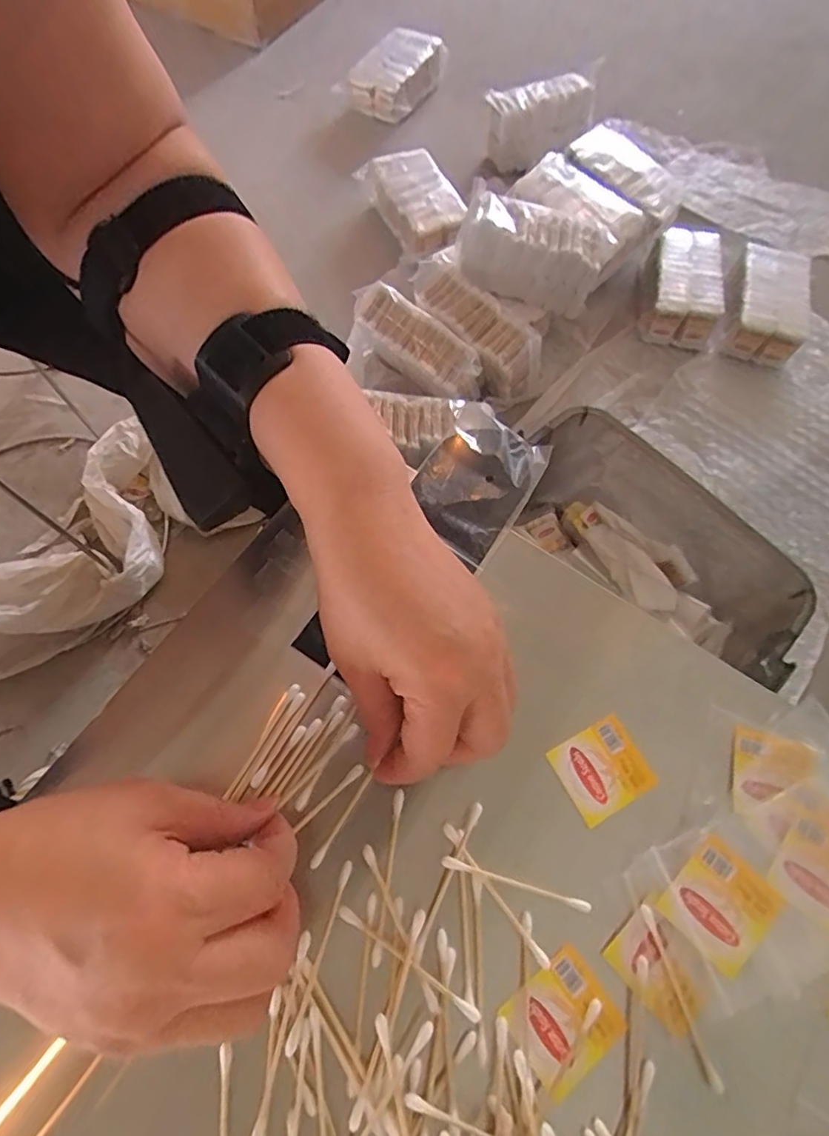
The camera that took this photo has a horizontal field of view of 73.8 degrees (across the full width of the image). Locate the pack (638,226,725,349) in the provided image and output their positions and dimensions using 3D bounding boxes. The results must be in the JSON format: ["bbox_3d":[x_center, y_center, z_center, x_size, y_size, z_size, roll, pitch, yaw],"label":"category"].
[{"bbox_3d":[0.471,-0.501,0.974,0.126,0.076,0.212,15,69,3],"label":"pack"}]

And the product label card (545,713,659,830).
[{"bbox_3d":[0.094,0.101,0.278,0.042,0.004,0.039,-26,72,-12],"label":"product label card"}]

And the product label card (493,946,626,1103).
[{"bbox_3d":[0.064,0.196,0.239,0.042,0.004,0.039,-37,75,-15],"label":"product label card"}]

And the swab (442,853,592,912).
[{"bbox_3d":[0.047,0.144,0.252,0.070,0.007,0.005,17,67,4],"label":"swab"}]

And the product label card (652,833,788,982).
[{"bbox_3d":[0.138,0.151,0.249,0.039,0.004,0.043,41,78,19],"label":"product label card"}]

